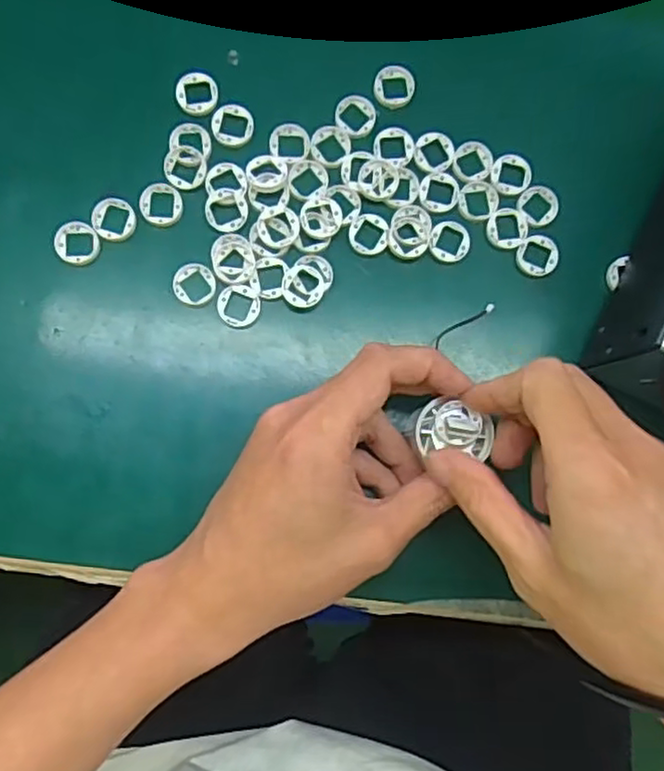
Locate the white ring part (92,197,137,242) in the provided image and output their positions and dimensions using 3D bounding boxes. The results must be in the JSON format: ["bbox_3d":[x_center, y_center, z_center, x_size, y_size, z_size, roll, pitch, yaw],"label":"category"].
[{"bbox_3d":[-0.113,-0.086,0.354,0.021,0.004,0.022,0,84,-4],"label":"white ring part"}]

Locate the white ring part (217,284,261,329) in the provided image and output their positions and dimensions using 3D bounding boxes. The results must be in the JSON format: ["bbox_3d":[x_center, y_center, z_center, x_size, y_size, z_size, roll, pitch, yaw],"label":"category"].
[{"bbox_3d":[-0.048,-0.040,0.352,0.021,0.004,0.022,4,83,-4],"label":"white ring part"}]

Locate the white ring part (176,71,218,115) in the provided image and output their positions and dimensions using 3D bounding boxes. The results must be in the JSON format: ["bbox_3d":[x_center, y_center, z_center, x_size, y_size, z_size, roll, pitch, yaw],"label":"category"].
[{"bbox_3d":[-0.072,-0.155,0.365,0.021,0.004,0.024,9,83,-3],"label":"white ring part"}]

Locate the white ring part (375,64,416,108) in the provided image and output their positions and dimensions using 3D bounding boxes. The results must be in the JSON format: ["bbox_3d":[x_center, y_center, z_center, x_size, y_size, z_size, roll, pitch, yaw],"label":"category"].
[{"bbox_3d":[0.034,-0.163,0.374,0.022,0.004,0.024,5,83,-4],"label":"white ring part"}]

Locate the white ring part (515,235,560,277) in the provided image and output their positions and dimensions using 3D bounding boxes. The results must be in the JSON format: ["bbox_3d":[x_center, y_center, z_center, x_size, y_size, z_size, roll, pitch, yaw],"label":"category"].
[{"bbox_3d":[0.110,-0.069,0.365,0.024,0.004,0.021,-31,87,-7],"label":"white ring part"}]

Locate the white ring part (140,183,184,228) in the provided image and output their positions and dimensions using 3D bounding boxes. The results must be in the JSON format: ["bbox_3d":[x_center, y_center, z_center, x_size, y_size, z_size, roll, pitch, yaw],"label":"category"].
[{"bbox_3d":[-0.089,-0.094,0.355,0.022,0.004,0.022,0,84,-4],"label":"white ring part"}]

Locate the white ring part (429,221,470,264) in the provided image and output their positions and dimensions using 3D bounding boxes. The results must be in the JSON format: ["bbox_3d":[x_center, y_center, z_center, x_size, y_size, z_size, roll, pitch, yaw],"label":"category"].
[{"bbox_3d":[0.062,-0.076,0.363,0.021,0.004,0.021,4,83,-4],"label":"white ring part"}]

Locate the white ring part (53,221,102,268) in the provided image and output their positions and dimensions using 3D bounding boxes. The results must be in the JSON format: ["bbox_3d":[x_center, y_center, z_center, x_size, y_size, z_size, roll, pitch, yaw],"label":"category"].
[{"bbox_3d":[-0.130,-0.073,0.352,0.023,0.004,0.022,0,84,-4],"label":"white ring part"}]

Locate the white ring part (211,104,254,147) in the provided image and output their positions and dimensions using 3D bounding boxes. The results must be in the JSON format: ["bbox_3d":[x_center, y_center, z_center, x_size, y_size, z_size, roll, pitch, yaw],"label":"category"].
[{"bbox_3d":[-0.052,-0.137,0.361,0.022,0.004,0.022,0,84,-4],"label":"white ring part"}]

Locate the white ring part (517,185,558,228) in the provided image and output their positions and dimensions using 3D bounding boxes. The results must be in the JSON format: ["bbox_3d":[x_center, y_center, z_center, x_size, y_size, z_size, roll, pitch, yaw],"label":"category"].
[{"bbox_3d":[0.112,-0.097,0.371,0.023,0.004,0.021,0,84,-4],"label":"white ring part"}]

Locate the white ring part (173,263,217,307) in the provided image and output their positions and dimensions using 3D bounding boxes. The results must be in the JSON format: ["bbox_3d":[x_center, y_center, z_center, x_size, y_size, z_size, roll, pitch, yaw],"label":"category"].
[{"bbox_3d":[-0.071,-0.052,0.353,0.021,0.004,0.022,0,84,-4],"label":"white ring part"}]

